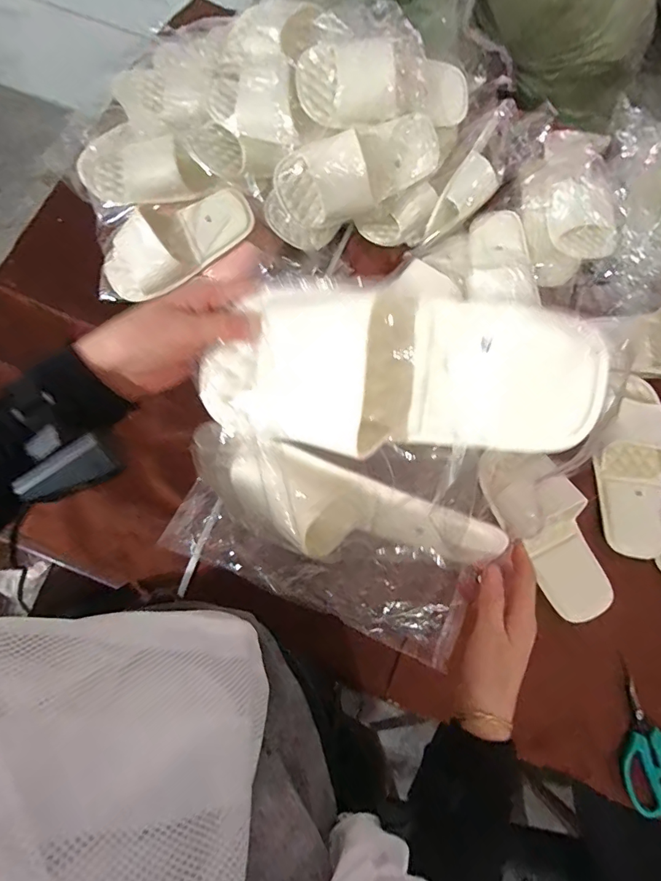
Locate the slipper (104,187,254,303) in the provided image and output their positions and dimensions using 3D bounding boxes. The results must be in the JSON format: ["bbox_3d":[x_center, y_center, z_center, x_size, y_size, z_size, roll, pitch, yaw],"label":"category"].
[{"bbox_3d":[-0.230,-0.286,0.622,0.238,0.068,0.092,-23,77,10],"label":"slipper"}]

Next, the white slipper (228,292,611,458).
[{"bbox_3d":[0.049,-0.045,0.300,0.250,0.070,0.100,5,103,15],"label":"white slipper"}]

